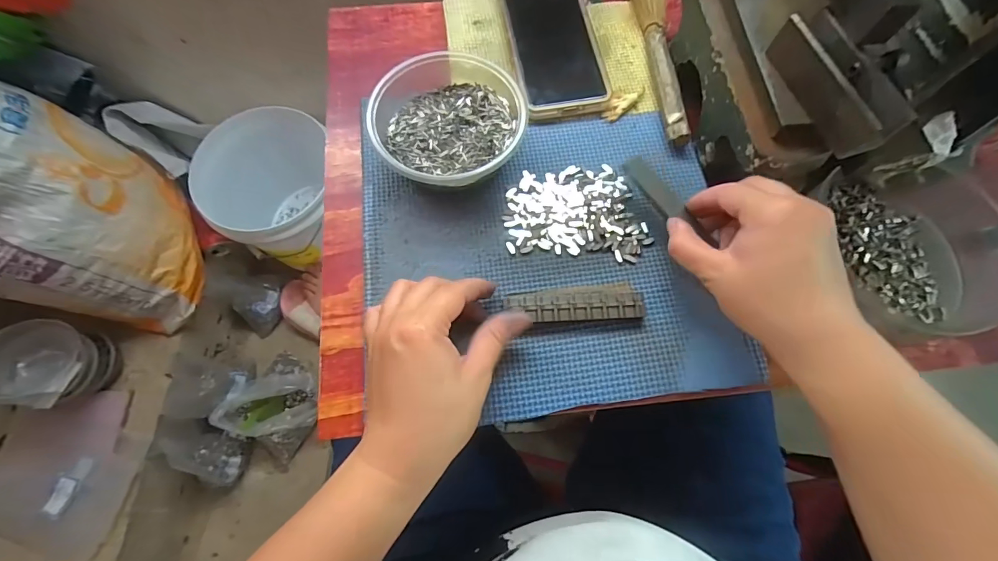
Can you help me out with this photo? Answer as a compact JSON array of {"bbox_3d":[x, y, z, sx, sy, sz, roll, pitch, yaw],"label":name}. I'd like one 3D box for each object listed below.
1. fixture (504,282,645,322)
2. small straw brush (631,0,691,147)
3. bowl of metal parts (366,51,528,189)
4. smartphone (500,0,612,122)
[{"bbox_3d":[0.053,0.015,0.306,0.093,0.011,0.029,-1,71,-3],"label":"fixture"},{"bbox_3d":[0.140,-0.218,0.383,0.037,0.021,0.224,1,71,-1],"label":"small straw brush"},{"bbox_3d":[-0.037,-0.119,0.336,0.112,0.054,0.117,31,73,9],"label":"bowl of metal parts"},{"bbox_3d":[0.047,-0.214,0.385,0.073,0.009,0.156,-9,71,-4],"label":"smartphone"}]

